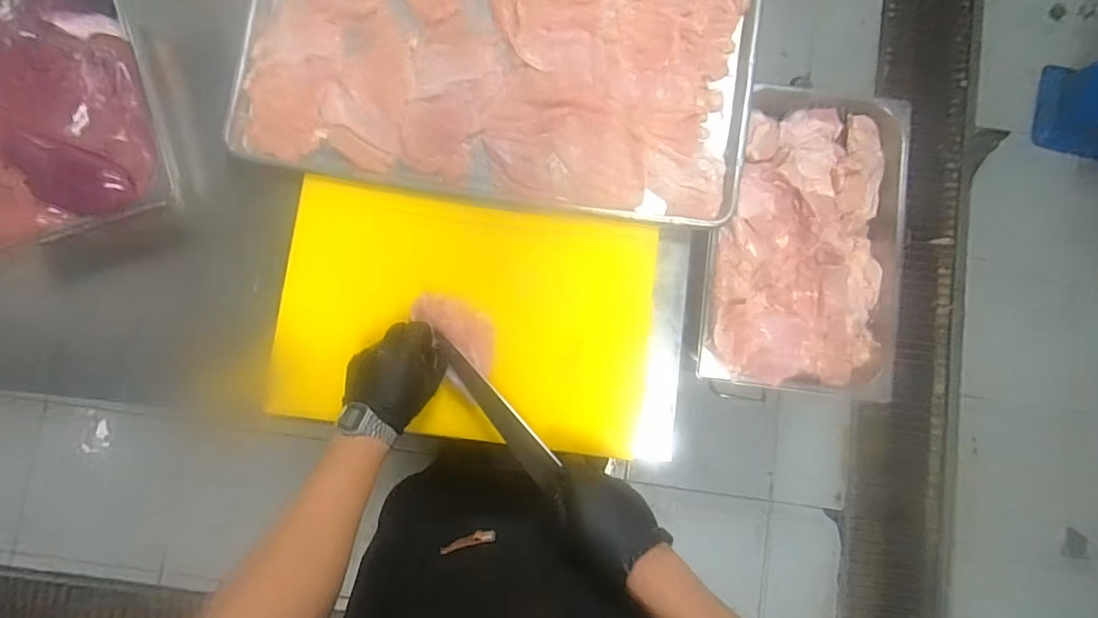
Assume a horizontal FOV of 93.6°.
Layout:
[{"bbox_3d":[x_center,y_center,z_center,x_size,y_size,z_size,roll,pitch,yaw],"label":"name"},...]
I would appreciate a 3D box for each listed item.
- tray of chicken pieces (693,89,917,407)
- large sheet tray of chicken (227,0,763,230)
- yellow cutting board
[{"bbox_3d":[0.444,-0.126,0.901,0.328,0.073,0.534,8,85,-1],"label":"tray of chicken pieces"},{"bbox_3d":[-0.060,-0.373,0.679,0.652,0.028,0.470,9,85,0],"label":"large sheet tray of chicken"},{"bbox_3d":[-0.102,0.008,0.631,0.443,0.029,0.287,8,85,-1],"label":"yellow cutting board"}]

